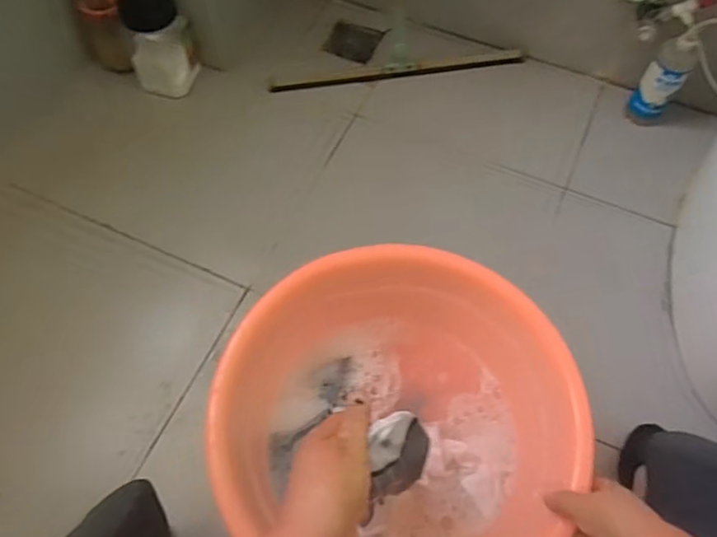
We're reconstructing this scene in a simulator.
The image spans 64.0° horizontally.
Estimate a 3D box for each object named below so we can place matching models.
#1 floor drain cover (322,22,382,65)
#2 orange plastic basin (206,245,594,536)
[{"bbox_3d":[-0.011,-0.461,1.166,0.095,0.008,0.087,21,75,-1],"label":"floor drain cover"},{"bbox_3d":[0.038,0.170,0.611,0.361,0.117,0.338,-1,62,1],"label":"orange plastic basin"}]

